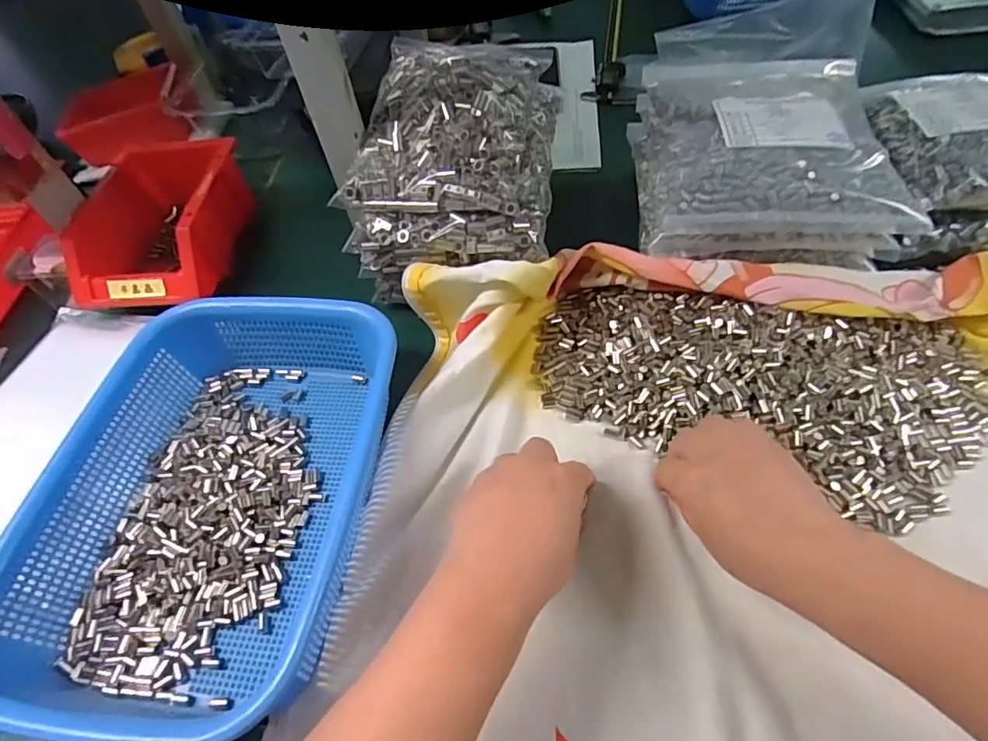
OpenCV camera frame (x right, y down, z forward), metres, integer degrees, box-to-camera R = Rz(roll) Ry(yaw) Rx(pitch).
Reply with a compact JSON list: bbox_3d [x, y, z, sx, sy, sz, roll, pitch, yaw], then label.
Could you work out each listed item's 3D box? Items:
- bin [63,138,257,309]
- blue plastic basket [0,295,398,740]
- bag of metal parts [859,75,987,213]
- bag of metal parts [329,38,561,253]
[{"bbox_3d":[-0.323,-0.155,0.551,0.128,0.072,0.212,2,54,7],"label":"bin"},{"bbox_3d":[-0.189,0.079,0.375,0.190,0.076,0.287,6,55,10],"label":"blue plastic basket"},{"bbox_3d":[0.400,-0.198,0.463,0.142,0.043,0.169,-1,57,7],"label":"bag of metal parts"},{"bbox_3d":[-0.029,-0.203,0.467,0.155,0.065,0.212,4,55,8],"label":"bag of metal parts"}]

